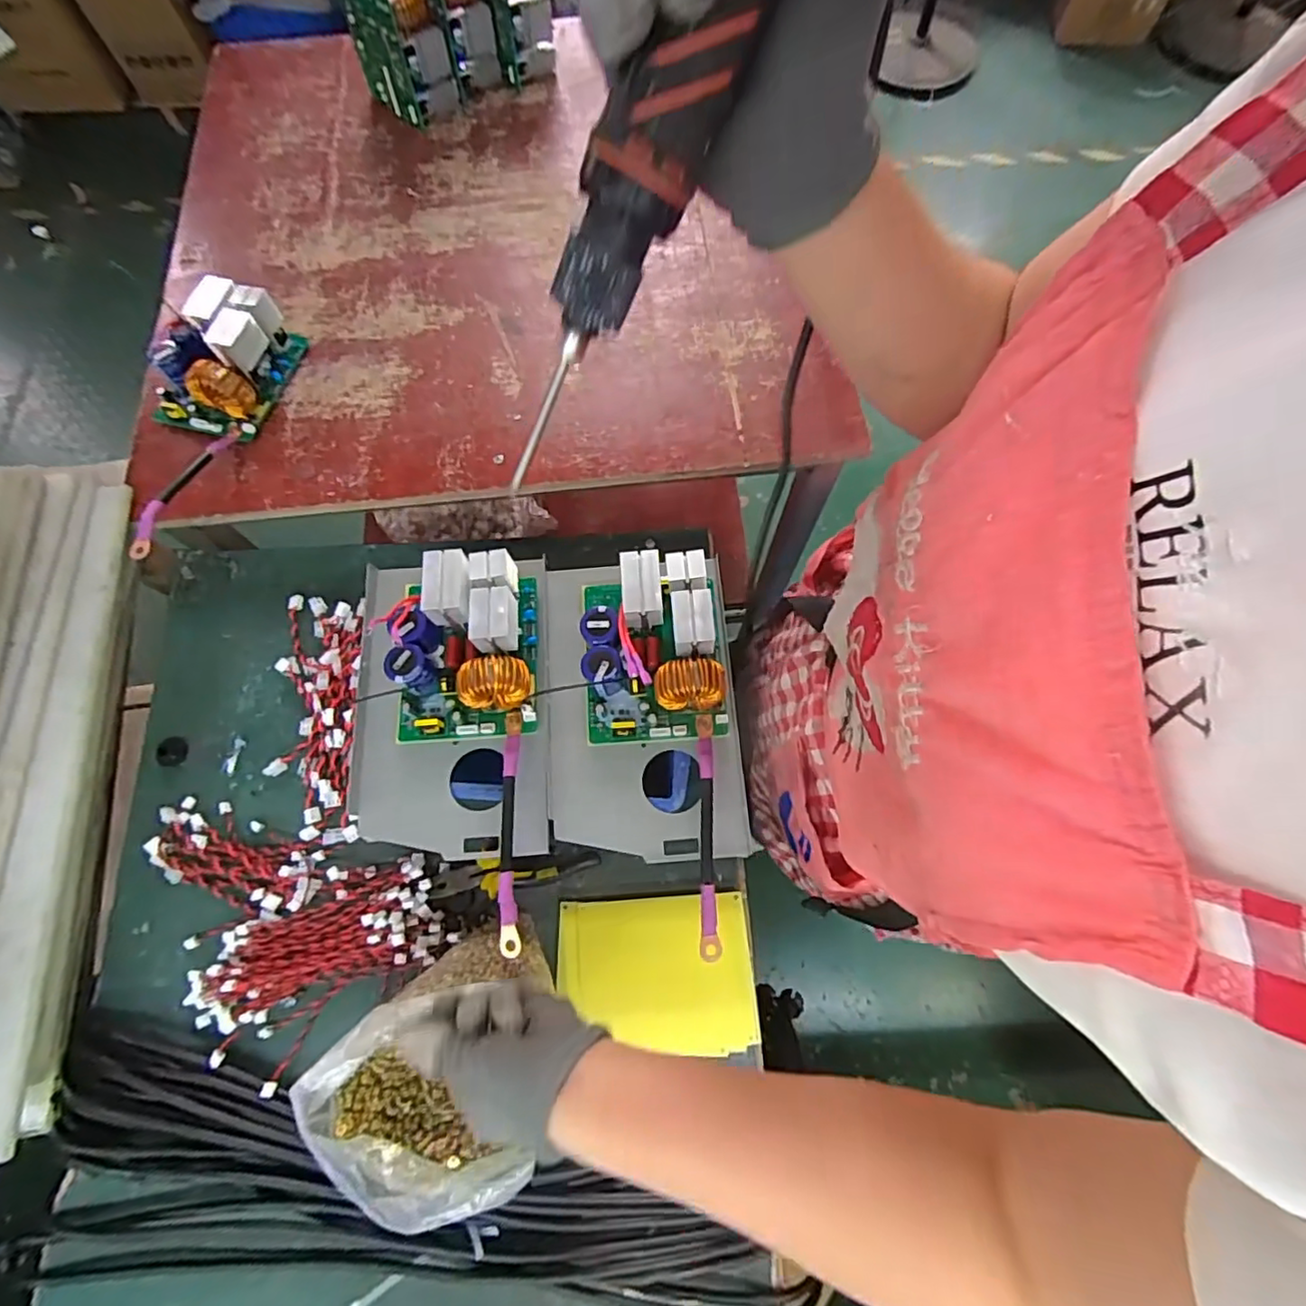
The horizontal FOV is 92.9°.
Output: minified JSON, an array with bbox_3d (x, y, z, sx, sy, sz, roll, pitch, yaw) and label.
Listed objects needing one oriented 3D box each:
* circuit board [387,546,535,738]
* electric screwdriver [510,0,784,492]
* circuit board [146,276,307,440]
[{"bbox_3d":[-0.166,-0.008,0.535,0.123,0.069,0.151,-5,71,-1],"label":"circuit board"},{"bbox_3d":[0.018,-0.200,0.206,0.046,0.038,0.287,35,120,11],"label":"electric screwdriver"},{"bbox_3d":[-0.473,-0.318,0.670,0.115,0.077,0.148,14,72,5],"label":"circuit board"}]

